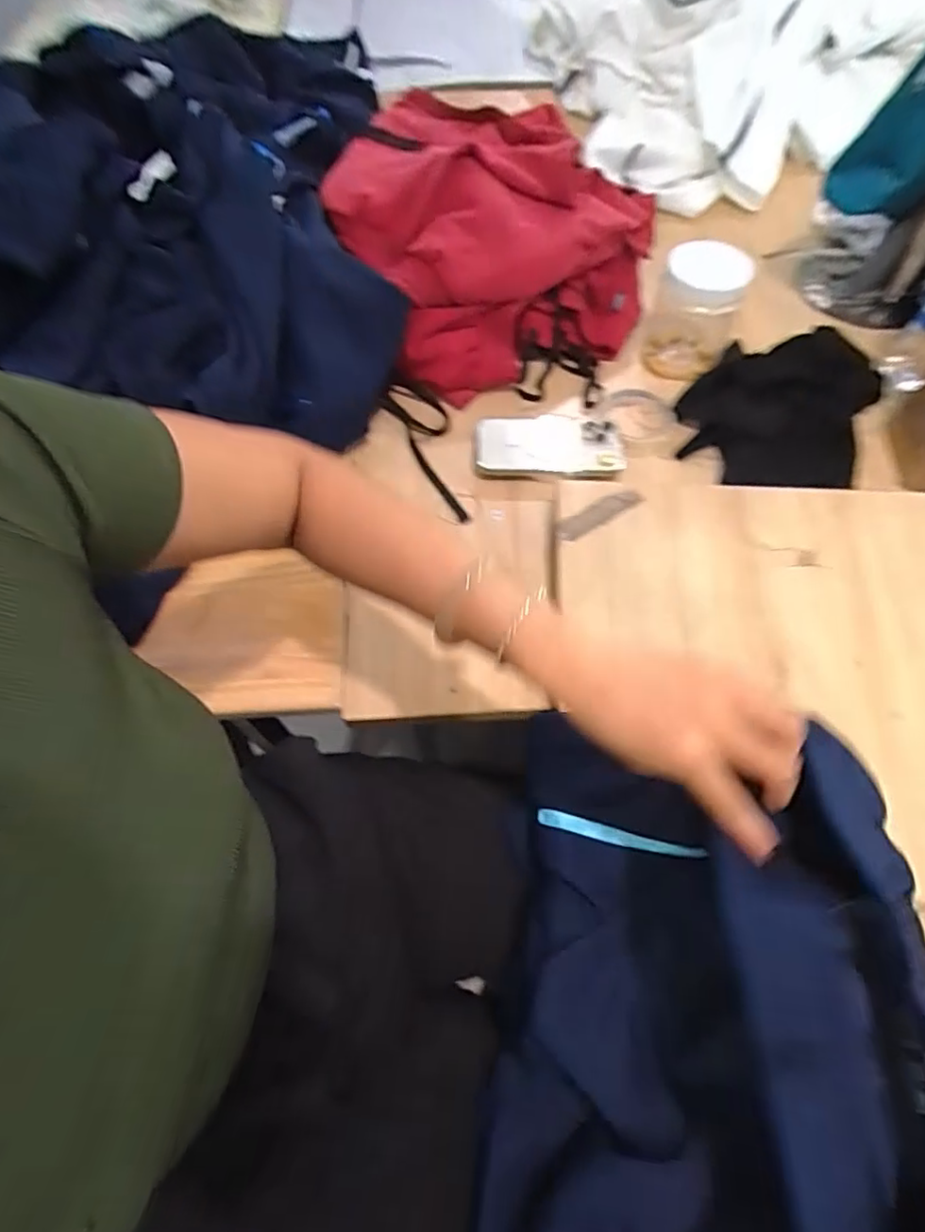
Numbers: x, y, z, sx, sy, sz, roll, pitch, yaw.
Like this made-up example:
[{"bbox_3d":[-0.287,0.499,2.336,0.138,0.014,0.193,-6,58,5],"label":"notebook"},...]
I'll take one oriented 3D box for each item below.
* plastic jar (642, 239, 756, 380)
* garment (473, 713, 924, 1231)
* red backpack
[{"bbox_3d":[0.290,-0.385,0.762,0.101,0.123,0.124,16,63,8],"label":"plastic jar"},{"bbox_3d":[0.140,0.257,0.369,0.232,0.204,0.403,6,60,6],"label":"garment"},{"bbox_3d":[0.029,-0.484,0.787,0.360,0.174,0.400,-24,65,-12],"label":"red backpack"}]

